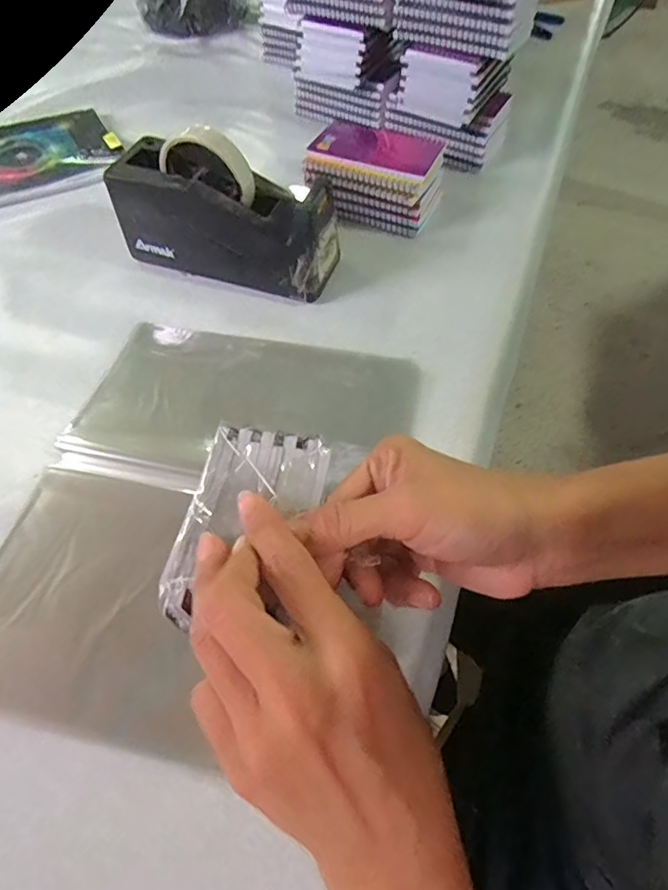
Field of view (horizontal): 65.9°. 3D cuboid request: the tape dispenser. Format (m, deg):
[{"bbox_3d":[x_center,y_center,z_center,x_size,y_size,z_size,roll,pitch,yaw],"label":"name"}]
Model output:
[{"bbox_3d":[-0.098,-0.217,0.483,0.204,0.112,0.073,17,57,8],"label":"tape dispenser"}]

